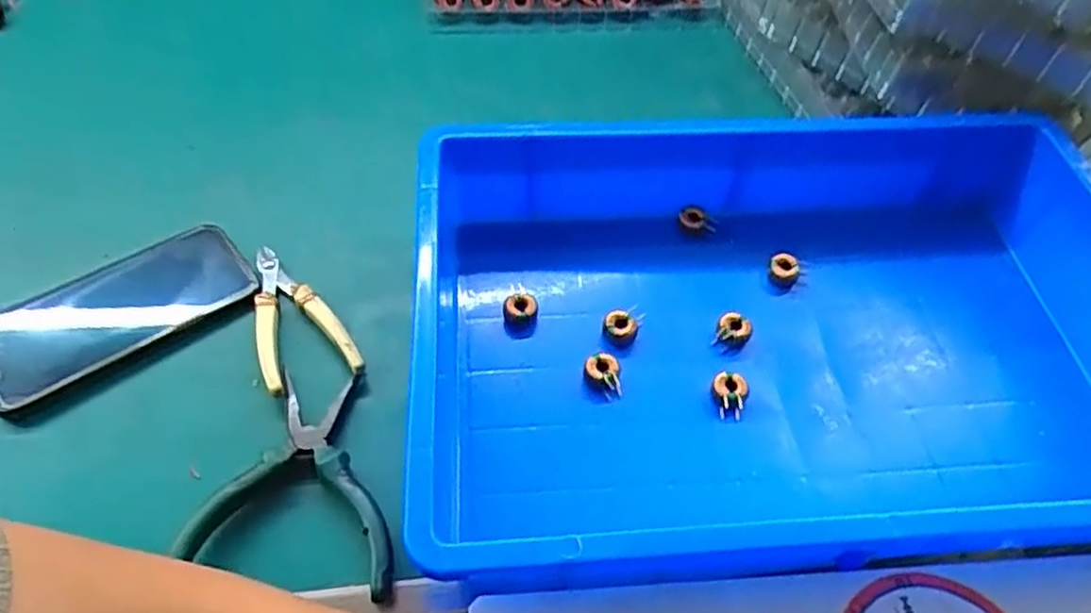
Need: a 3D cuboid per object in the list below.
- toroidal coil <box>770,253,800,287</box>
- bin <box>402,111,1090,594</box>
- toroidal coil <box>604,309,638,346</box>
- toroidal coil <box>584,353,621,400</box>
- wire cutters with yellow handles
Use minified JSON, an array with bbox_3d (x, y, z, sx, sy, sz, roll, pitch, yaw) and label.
[{"bbox_3d":[0.168,-0.026,0.516,0.020,0.018,0.017,26,56,14],"label":"toroidal coil"},{"bbox_3d":[0.146,0.016,0.454,0.437,0.093,0.289,-1,54,-6],"label":"bin"},{"bbox_3d":[0.050,0.013,0.481,0.022,0.010,0.023,3,53,-3],"label":"toroidal coil"},{"bbox_3d":[0.036,0.043,0.460,0.021,0.012,0.026,-4,54,-8],"label":"toroidal coil"},{"bbox_3d":[-0.162,0.002,0.480,0.057,0.016,0.120,-15,56,-16],"label":"wire cutters with yellow handles"}]

